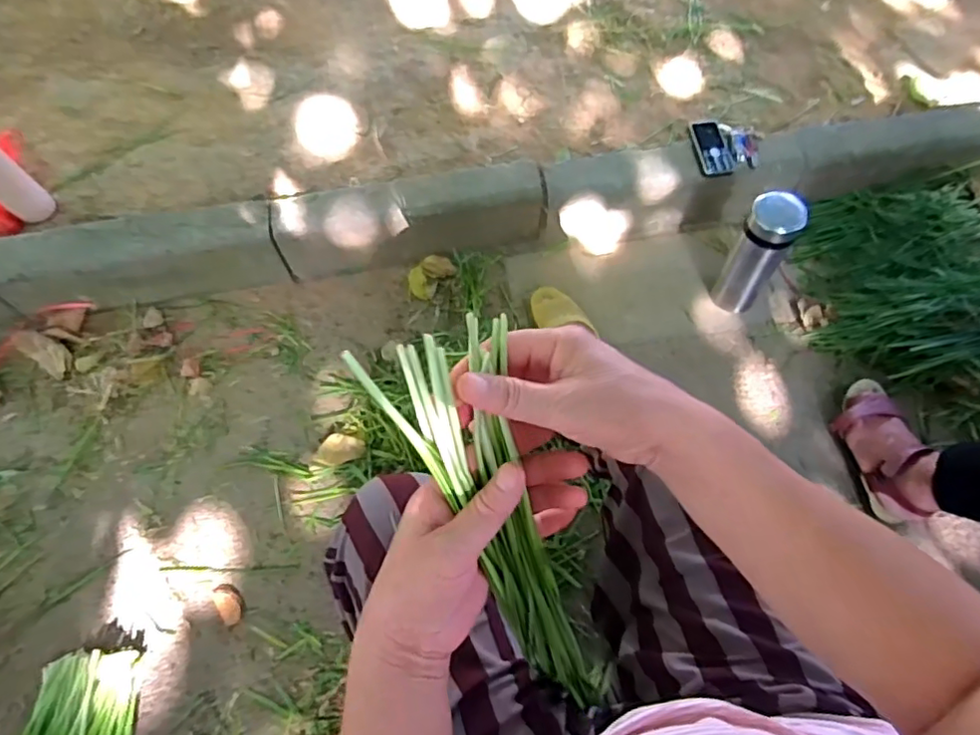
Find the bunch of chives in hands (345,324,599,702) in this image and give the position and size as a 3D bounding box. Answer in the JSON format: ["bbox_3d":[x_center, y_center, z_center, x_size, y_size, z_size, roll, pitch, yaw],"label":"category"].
[{"bbox_3d":[0.021,0.129,0.393,0.083,0.347,0.034,-26,25,-12],"label":"bunch of chives in hands"}]

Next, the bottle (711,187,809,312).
[{"bbox_3d":[0.461,-0.196,1.014,0.089,0.227,0.079,32,69,14],"label":"bottle"}]

